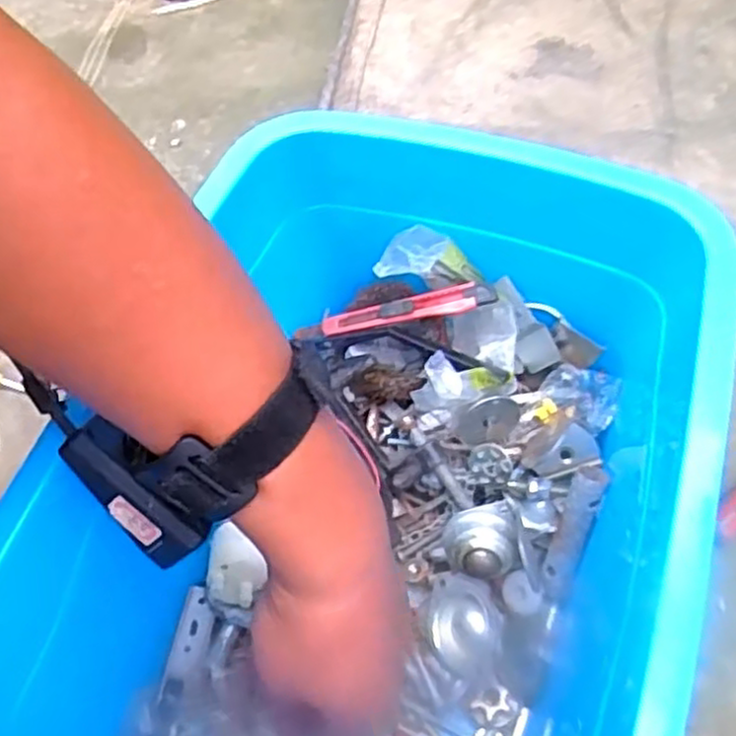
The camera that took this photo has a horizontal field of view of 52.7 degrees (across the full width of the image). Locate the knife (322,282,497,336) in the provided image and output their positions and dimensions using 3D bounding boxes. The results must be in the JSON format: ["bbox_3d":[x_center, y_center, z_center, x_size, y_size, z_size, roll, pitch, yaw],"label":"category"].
[{"bbox_3d":[0.023,-0.037,0.480,0.122,0.010,0.015,-9,56,28],"label":"knife"}]

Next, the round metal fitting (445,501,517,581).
[{"bbox_3d":[0.070,0.112,0.464,0.042,0.043,0.037,-12,59,0],"label":"round metal fitting"}]

